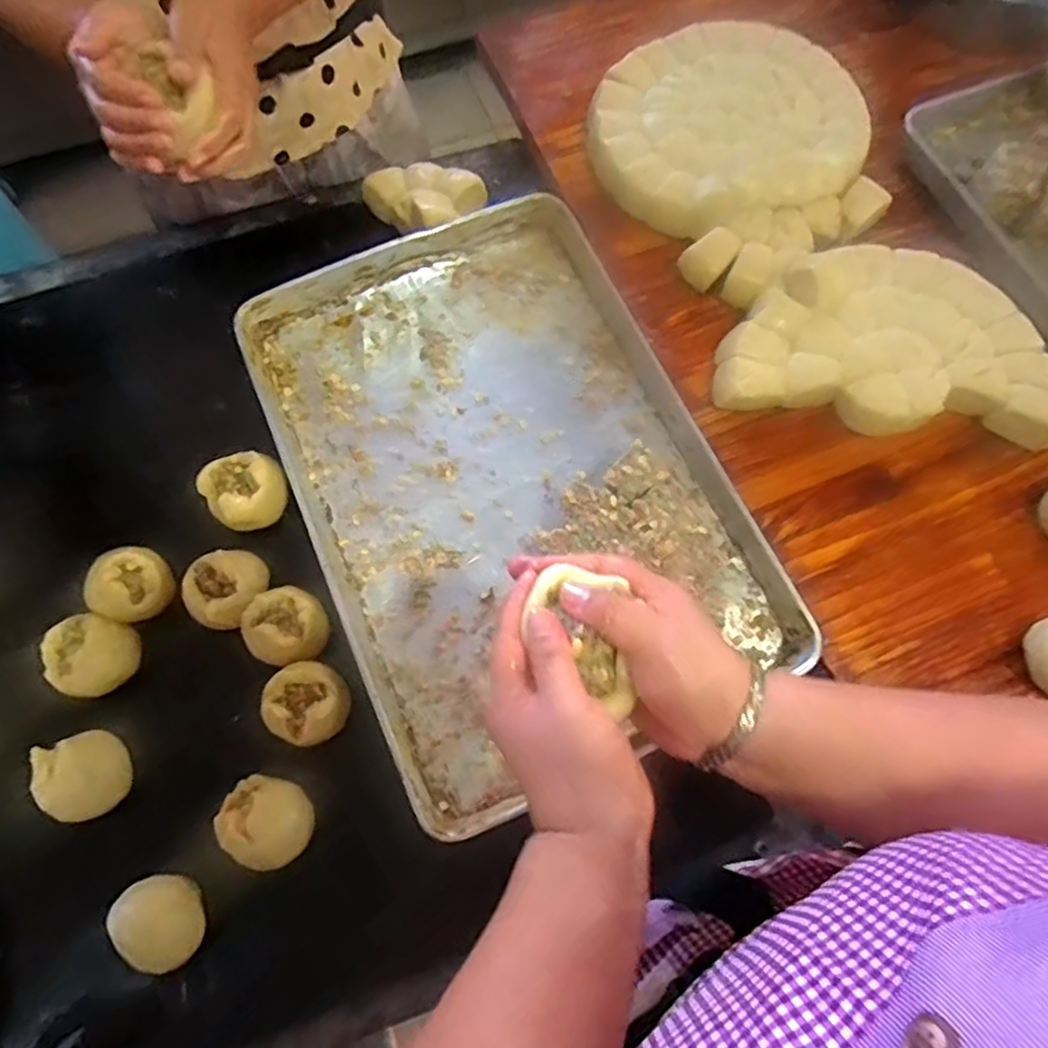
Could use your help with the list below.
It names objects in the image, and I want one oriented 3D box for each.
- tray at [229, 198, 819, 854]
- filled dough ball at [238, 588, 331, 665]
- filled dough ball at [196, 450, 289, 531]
[{"bbox_3d":[-0.022,-0.051,0.709,0.400,0.063,0.603,-22,70,-8],"label":"tray"},{"bbox_3d":[-0.227,0.096,0.648,0.078,0.041,0.073,8,69,3],"label":"filled dough ball"},{"bbox_3d":[-0.282,-0.030,0.704,0.076,0.053,0.079,0,68,0],"label":"filled dough ball"}]

